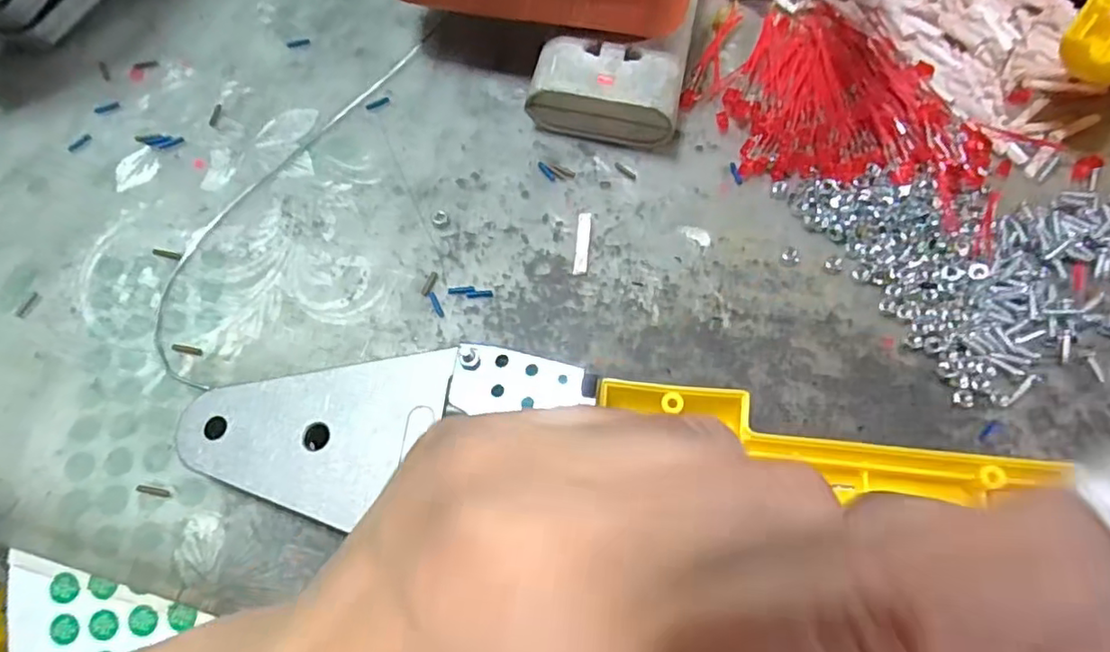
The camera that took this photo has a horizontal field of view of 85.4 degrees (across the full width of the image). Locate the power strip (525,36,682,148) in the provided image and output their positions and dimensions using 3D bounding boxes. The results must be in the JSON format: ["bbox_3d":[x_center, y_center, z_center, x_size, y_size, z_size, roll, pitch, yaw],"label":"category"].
[{"bbox_3d":[0.021,-0.099,0.259,0.060,0.028,0.035,10,70,2],"label":"power strip"}]

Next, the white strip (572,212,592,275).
[{"bbox_3d":[0.012,-0.035,0.247,0.006,0.004,0.029,7,70,1],"label":"white strip"}]

